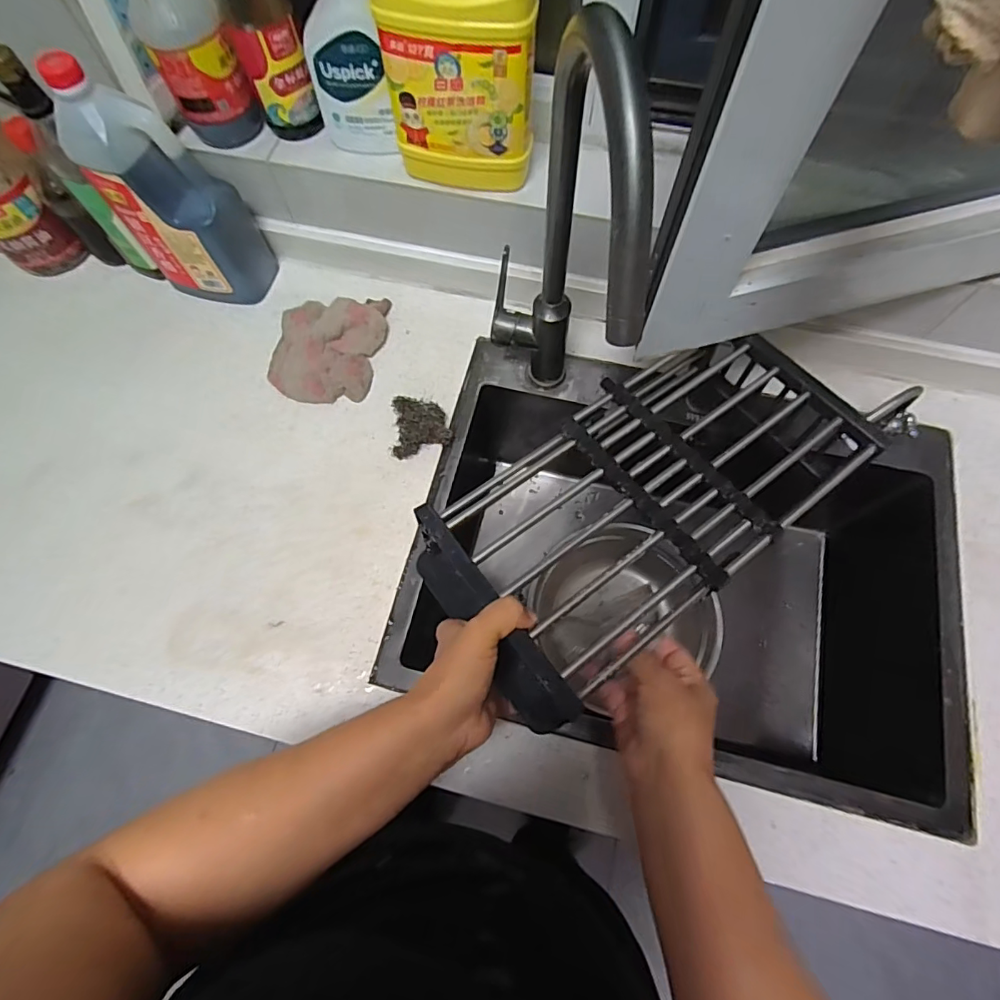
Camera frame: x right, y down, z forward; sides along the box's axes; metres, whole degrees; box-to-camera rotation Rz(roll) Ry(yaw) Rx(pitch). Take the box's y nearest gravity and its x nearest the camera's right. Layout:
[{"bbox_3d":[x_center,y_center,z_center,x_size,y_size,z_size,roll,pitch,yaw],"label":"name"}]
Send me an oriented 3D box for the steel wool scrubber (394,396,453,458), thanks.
[{"bbox_3d":[-0.101,-0.092,0.628,0.069,0.024,0.070,-21,70,-7],"label":"steel wool scrubber"}]

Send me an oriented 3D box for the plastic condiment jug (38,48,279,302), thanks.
[{"bbox_3d":[-0.377,-0.345,0.610,0.130,0.245,0.086,13,70,5],"label":"plastic condiment jug"}]

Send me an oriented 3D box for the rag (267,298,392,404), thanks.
[{"bbox_3d":[-0.219,-0.193,0.659,0.136,0.034,0.146,4,69,2],"label":"rag"}]

